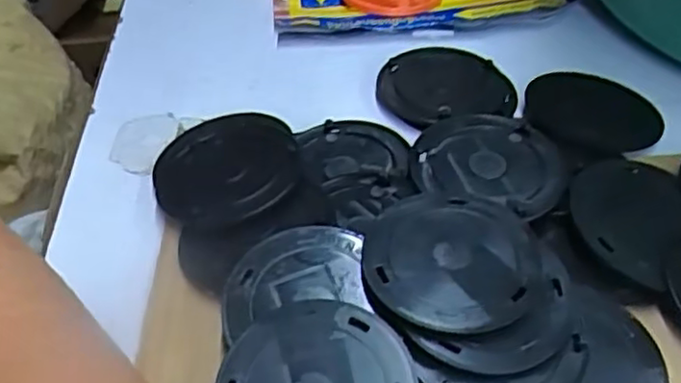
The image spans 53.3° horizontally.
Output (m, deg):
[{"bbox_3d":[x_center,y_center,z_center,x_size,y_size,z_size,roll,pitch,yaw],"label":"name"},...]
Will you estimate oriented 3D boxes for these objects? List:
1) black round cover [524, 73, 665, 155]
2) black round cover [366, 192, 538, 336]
[{"bbox_3d":[0.128,-0.040,0.346,0.066,0.006,0.065,4,44,11],"label":"black round cover"},{"bbox_3d":[0.042,0.025,0.257,0.063,0.007,0.065,-3,43,3],"label":"black round cover"}]

